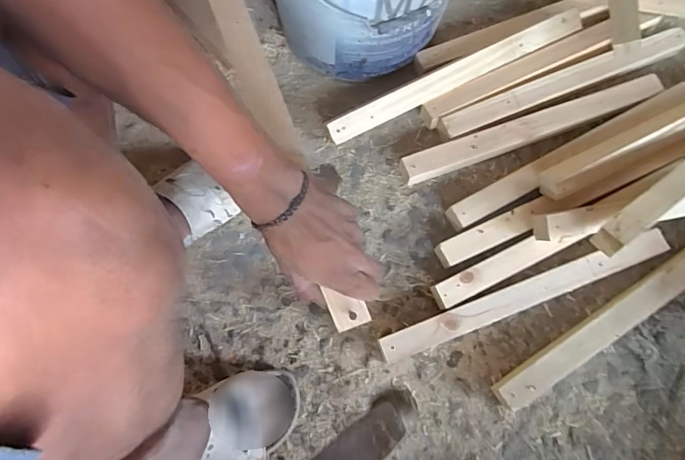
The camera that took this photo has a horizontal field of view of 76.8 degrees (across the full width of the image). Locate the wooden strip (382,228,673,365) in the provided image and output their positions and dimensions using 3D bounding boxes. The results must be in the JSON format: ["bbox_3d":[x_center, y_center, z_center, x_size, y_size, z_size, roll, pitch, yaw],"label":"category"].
[{"bbox_3d":[0.247,0.095,0.607,0.395,0.041,0.037,-20,78,-5],"label":"wooden strip"}]

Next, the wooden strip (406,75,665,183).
[{"bbox_3d":[0.293,-0.155,0.669,0.430,0.041,0.038,-20,76,-5],"label":"wooden strip"}]

